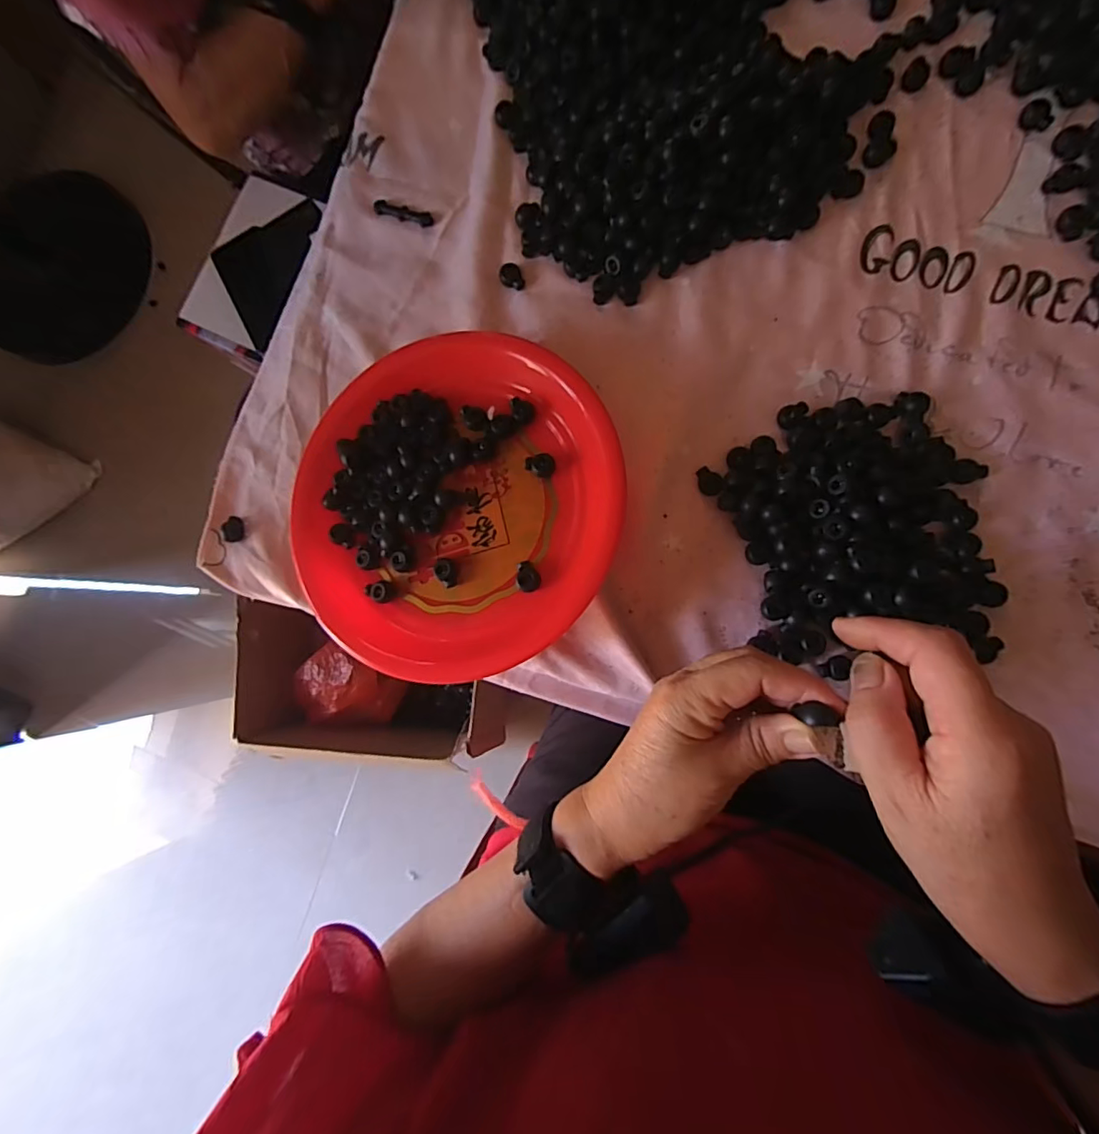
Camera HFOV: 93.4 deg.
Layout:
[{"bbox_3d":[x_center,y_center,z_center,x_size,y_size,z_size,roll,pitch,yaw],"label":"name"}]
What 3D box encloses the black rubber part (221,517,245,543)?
[{"bbox_3d":[-0.271,-0.032,0.446,0.017,0.007,0.022,8,87,9],"label":"black rubber part"}]

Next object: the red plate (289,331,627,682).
[{"bbox_3d":[-0.081,-0.054,0.400,0.272,0.056,0.248,-1,86,9],"label":"red plate"}]

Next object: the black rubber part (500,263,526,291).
[{"bbox_3d":[-0.032,-0.244,0.437,0.017,0.008,0.022,-27,82,6],"label":"black rubber part"}]

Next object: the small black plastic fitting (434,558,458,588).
[{"bbox_3d":[-0.078,0.004,0.388,0.015,0.011,0.022,-9,84,8],"label":"small black plastic fitting"}]

